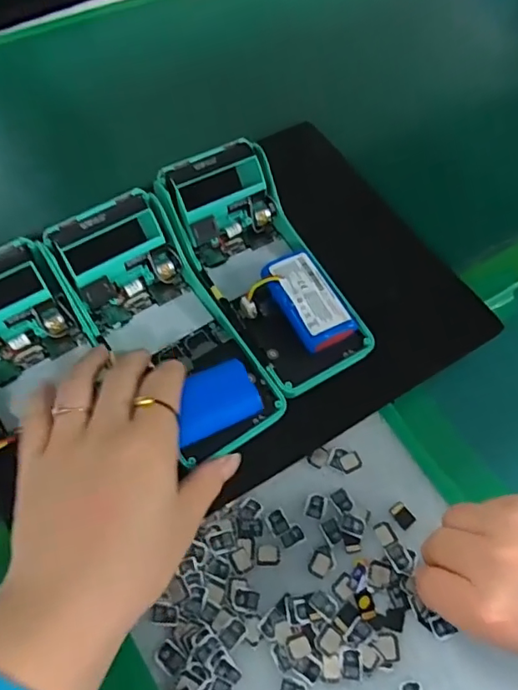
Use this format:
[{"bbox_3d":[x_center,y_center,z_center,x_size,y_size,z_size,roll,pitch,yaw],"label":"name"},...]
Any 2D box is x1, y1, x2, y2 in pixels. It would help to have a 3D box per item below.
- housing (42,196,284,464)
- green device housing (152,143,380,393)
[{"bbox_3d":[-0.058,-0.009,0.324,0.078,0.055,0.167,-34,78,-16],"label":"housing"},{"bbox_3d":[0.003,-0.056,0.339,0.075,0.049,0.166,-27,65,-17],"label":"green device housing"}]

